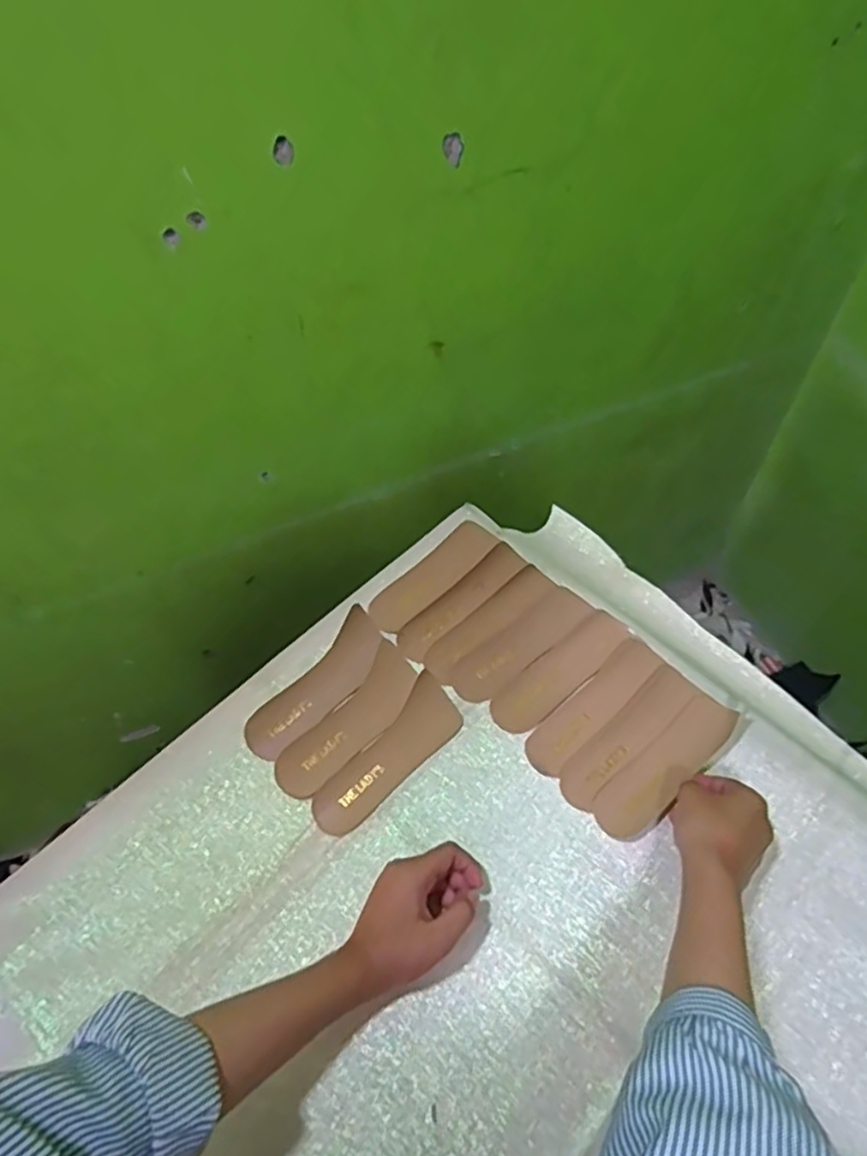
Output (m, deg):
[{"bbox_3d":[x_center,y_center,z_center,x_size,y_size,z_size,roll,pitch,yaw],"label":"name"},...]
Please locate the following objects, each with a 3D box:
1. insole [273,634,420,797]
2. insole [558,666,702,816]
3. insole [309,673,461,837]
[{"bbox_3d":[-0.073,0.126,0.602,0.050,0.009,0.151,33,65,23],"label":"insole"},{"bbox_3d":[0.164,0.135,0.587,0.147,0.015,0.042,-40,62,-20],"label":"insole"},{"bbox_3d":[-0.037,0.156,0.593,0.054,0.004,0.152,37,68,14],"label":"insole"}]

